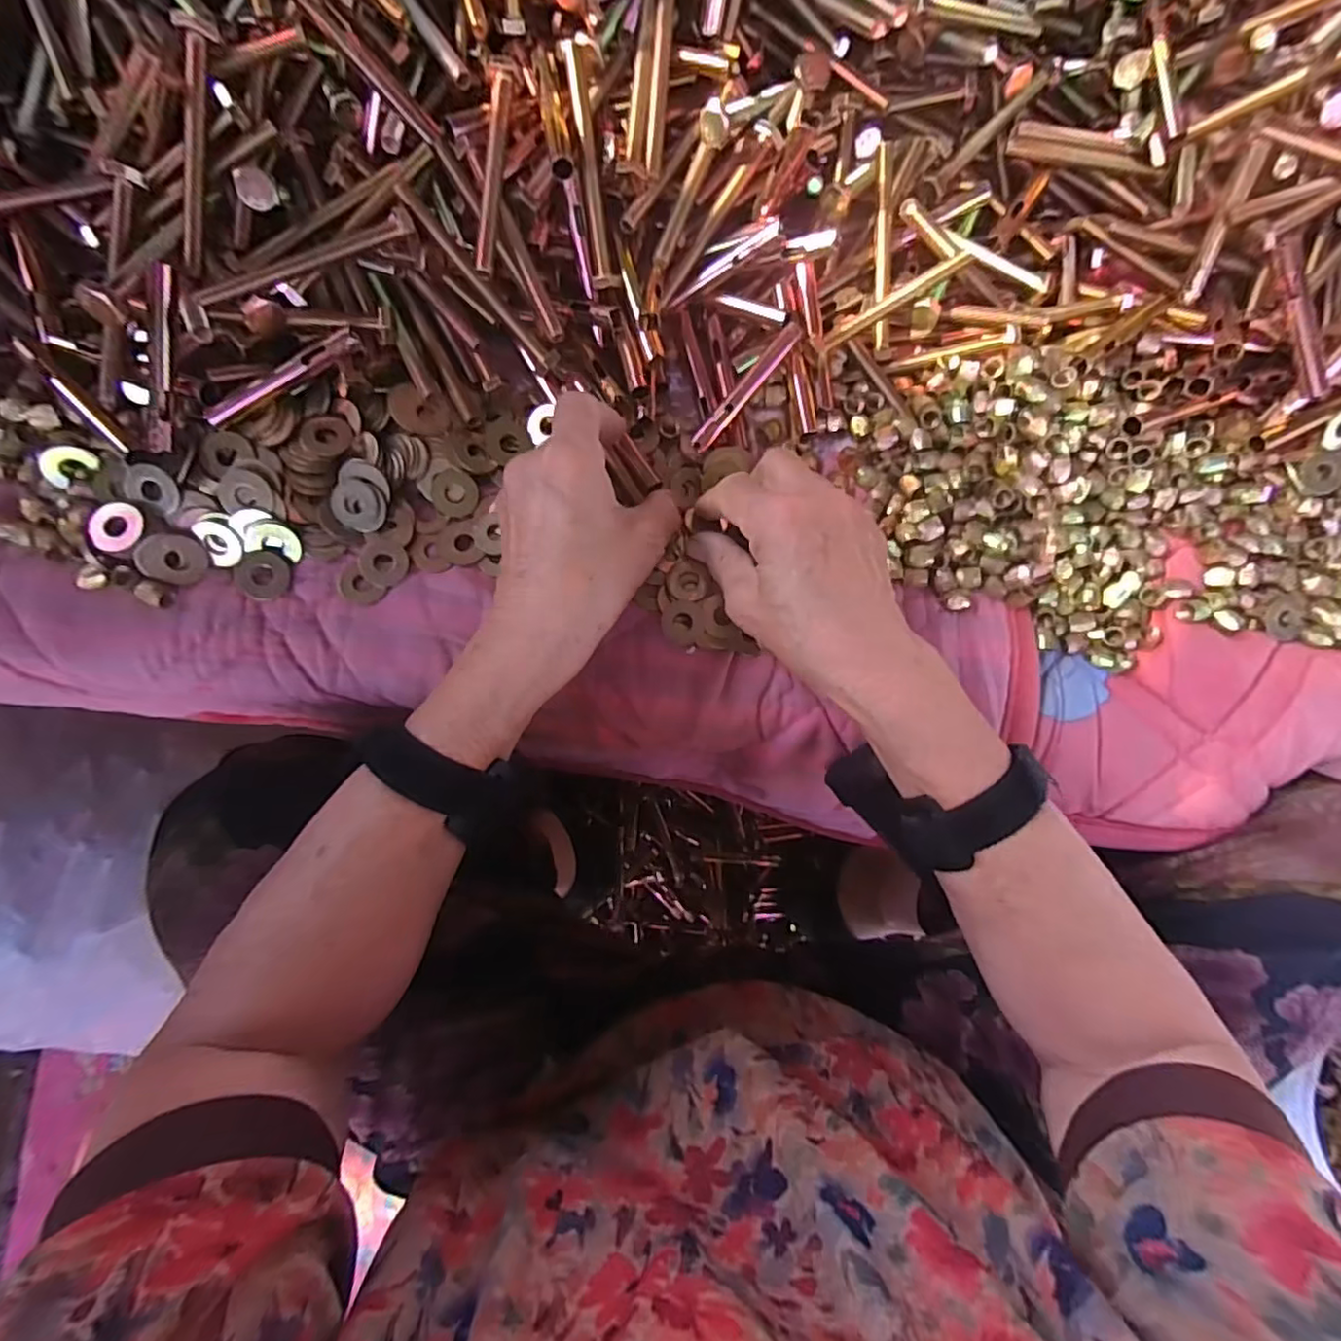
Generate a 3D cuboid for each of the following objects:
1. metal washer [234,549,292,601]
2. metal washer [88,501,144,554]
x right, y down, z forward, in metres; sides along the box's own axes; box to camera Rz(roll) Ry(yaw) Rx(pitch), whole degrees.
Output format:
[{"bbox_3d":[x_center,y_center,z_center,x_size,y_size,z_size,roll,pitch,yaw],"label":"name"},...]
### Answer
[{"bbox_3d":[-0.210,-0.049,0.321,0.027,0.004,0.025,2,83,-3],"label":"metal washer"},{"bbox_3d":[-0.265,-0.068,0.301,0.022,0.004,0.025,4,84,-14],"label":"metal washer"}]

